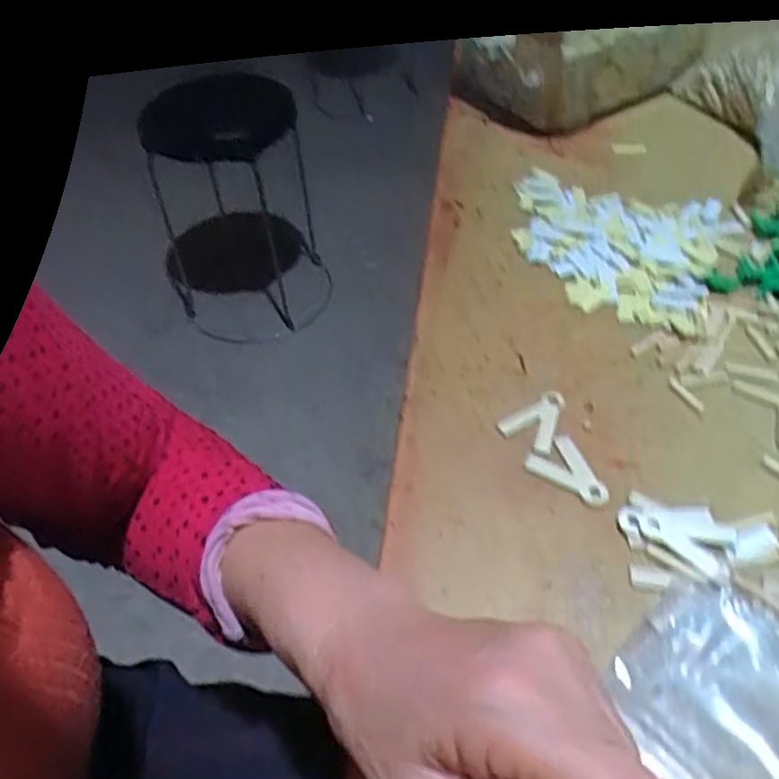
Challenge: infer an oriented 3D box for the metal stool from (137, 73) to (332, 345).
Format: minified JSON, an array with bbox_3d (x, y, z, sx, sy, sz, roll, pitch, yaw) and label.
[{"bbox_3d":[-0.325,-0.408,1.474,0.338,0.525,0.367,-14,49,-8],"label":"metal stool"}]

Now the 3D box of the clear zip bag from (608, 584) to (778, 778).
[{"bbox_3d":[0.144,0.129,0.285,0.103,0.007,0.082,-36,56,-27],"label":"clear zip bag"}]

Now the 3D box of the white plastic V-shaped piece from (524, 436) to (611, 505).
[{"bbox_3d":[0.097,0.045,0.363,0.029,0.004,0.043,-28,53,-22],"label":"white plastic V-shaped piece"}]

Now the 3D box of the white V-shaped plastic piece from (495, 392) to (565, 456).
[{"bbox_3d":[0.081,0.016,0.389,0.031,0.004,0.044,16,51,16],"label":"white V-shaped plastic piece"}]

